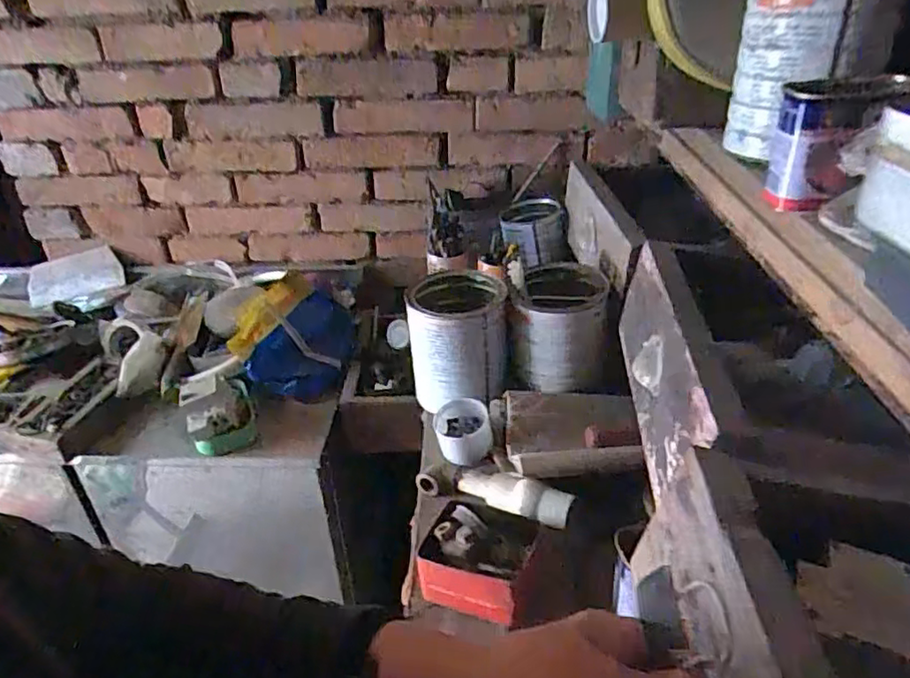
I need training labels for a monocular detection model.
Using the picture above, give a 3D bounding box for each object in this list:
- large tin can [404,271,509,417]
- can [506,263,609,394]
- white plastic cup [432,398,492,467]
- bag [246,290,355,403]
[{"bbox_3d":[0.005,0.004,0.815,0.122,0.146,0.123,0,33,0],"label":"large tin can"},{"bbox_3d":[0.130,-0.018,0.812,0.124,0.121,0.136,3,34,5],"label":"can"},{"bbox_3d":[0.009,0.112,0.749,0.067,0.057,0.062,0,33,0],"label":"white plastic cup"},{"bbox_3d":[-0.247,-0.001,1.055,0.135,0.097,0.213,3,34,5],"label":"bag"}]

